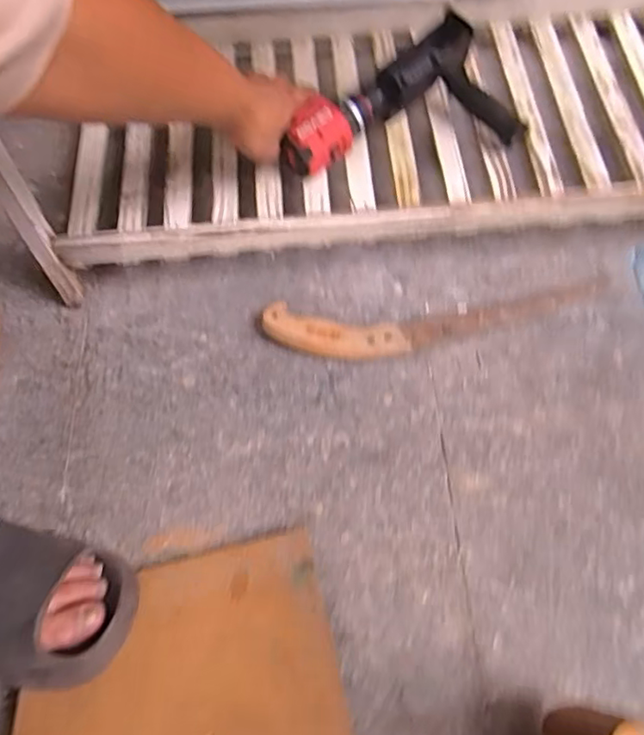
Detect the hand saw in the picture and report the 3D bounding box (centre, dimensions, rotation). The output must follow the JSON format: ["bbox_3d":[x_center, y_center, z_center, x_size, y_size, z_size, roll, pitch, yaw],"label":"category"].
[{"bbox_3d":[0.129,-0.052,0.658,0.393,0.028,0.074,-5,65,1],"label":"hand saw"}]

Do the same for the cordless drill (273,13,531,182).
[{"bbox_3d":[0.084,-0.294,0.688,0.259,0.072,0.161,-26,66,-9],"label":"cordless drill"}]

